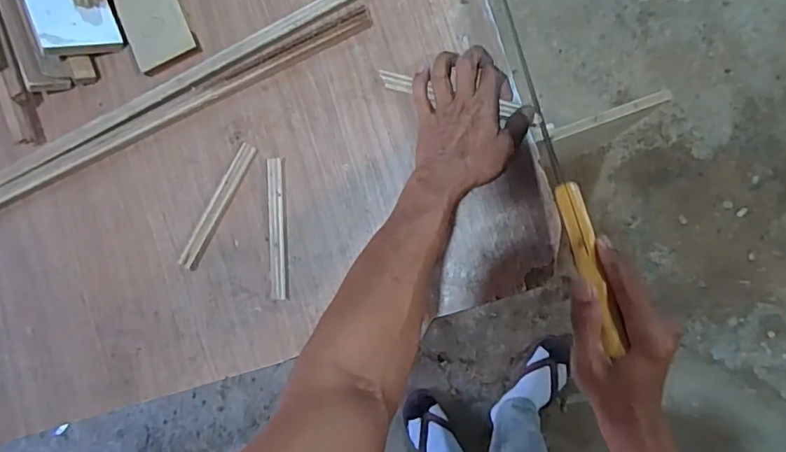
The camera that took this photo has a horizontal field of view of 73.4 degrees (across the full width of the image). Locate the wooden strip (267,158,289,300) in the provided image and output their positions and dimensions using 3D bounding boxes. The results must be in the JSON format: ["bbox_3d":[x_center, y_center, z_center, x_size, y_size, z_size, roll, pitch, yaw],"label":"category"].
[{"bbox_3d":[-0.128,0.003,0.585,0.020,0.011,0.154,-2,90,9],"label":"wooden strip"}]

